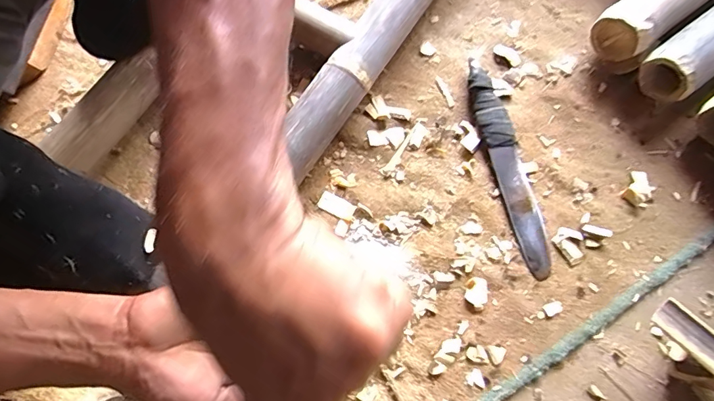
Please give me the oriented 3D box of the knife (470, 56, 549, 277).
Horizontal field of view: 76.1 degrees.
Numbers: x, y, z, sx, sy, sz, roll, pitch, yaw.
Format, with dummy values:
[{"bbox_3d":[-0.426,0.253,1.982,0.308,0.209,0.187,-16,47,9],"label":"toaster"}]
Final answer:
[{"bbox_3d":[0.175,-0.041,0.529,0.036,0.022,0.258,-14,71,-5],"label":"knife"}]

